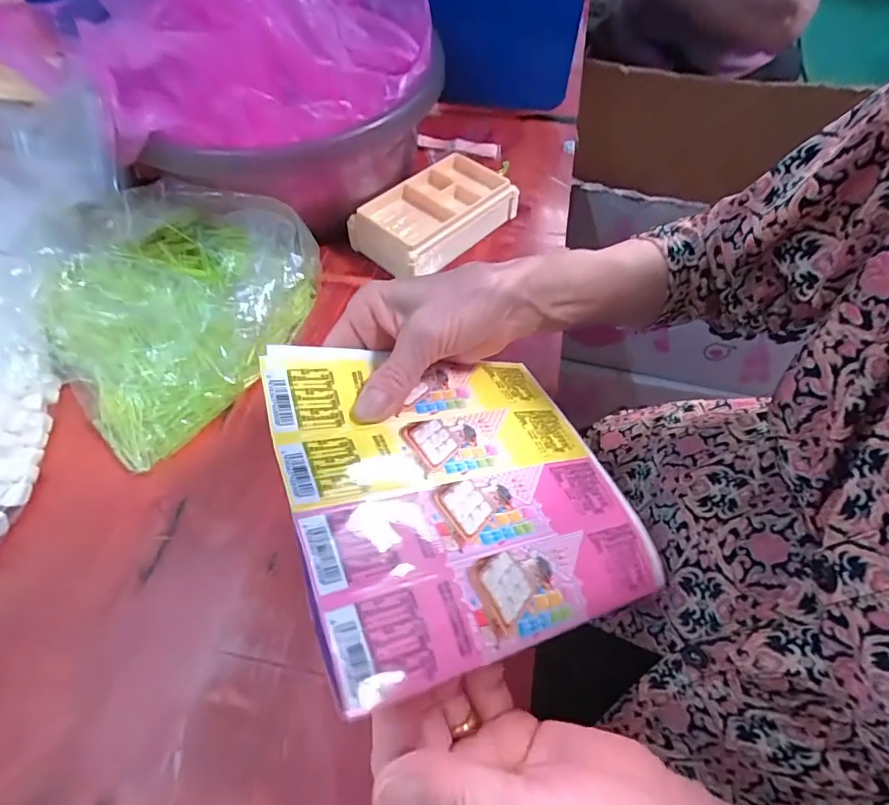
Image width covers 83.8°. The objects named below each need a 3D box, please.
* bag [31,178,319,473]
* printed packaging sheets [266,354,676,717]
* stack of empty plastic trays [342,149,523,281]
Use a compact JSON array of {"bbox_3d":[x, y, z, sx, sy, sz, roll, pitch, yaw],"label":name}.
[{"bbox_3d":[-0.198,-0.078,0.364,0.169,0.072,0.195,36,65,21],"label":"bag"},{"bbox_3d":[0.012,0.036,0.247,0.173,0.012,0.158,-5,50,-30],"label":"printed packaging sheets"},{"bbox_3d":[-0.005,-0.164,0.439,0.085,0.037,0.144,37,65,21],"label":"stack of empty plastic trays"}]

